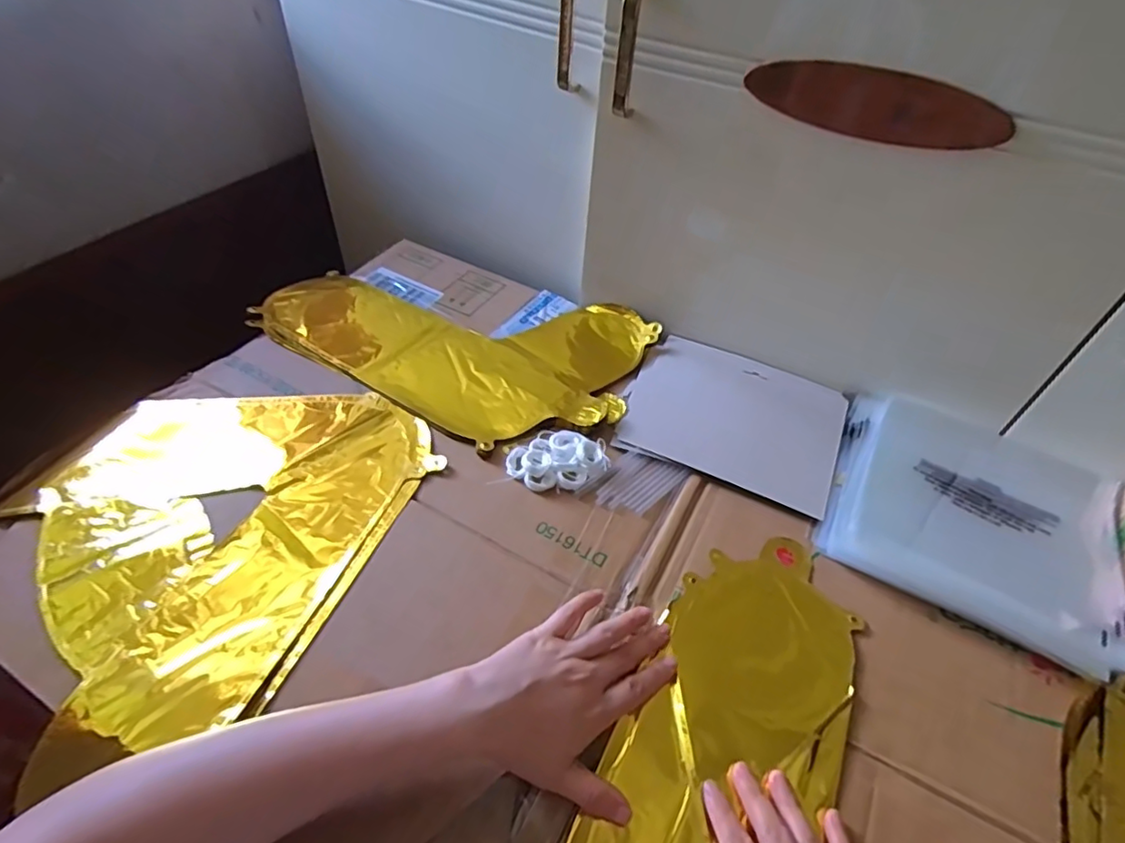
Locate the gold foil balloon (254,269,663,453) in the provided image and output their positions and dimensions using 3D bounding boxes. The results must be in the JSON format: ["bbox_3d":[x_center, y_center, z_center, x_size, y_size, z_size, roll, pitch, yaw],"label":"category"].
[{"bbox_3d":[-0.115,-0.105,0.658,0.400,0.016,0.245,26,52,17],"label":"gold foil balloon"}]

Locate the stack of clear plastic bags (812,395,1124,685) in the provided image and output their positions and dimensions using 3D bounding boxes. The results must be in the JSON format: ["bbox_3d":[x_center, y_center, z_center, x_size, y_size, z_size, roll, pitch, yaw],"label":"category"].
[{"bbox_3d":[0.365,0.069,0.532,0.227,0.023,0.233,26,52,17],"label":"stack of clear plastic bags"}]

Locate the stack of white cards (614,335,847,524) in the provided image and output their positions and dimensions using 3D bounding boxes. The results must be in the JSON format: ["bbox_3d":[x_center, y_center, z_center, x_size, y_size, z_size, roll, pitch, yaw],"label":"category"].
[{"bbox_3d":[0.169,-0.008,0.592,0.199,0.009,0.172,19,51,12],"label":"stack of white cards"}]

